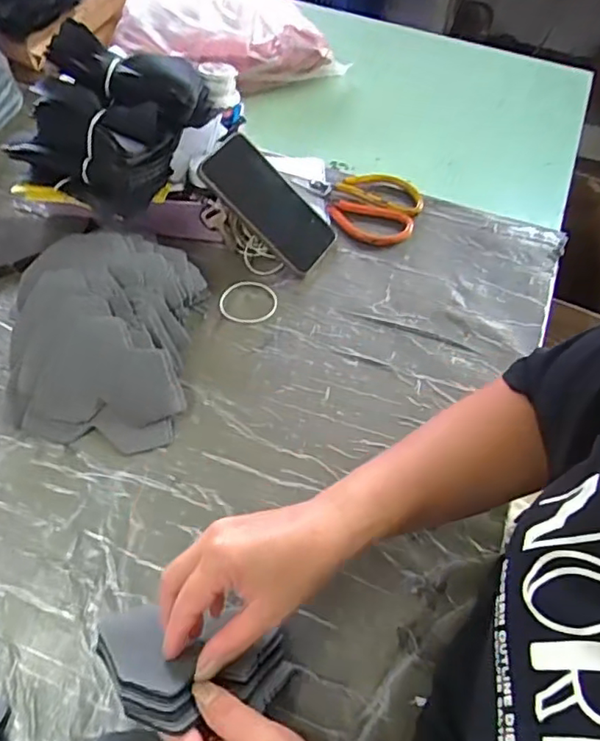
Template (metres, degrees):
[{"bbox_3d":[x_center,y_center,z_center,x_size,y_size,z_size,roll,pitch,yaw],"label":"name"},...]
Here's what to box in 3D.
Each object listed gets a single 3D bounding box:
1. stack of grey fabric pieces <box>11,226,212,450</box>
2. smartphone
[{"bbox_3d":[-0.187,-0.037,0.539,0.170,0.062,0.222,6,58,0],"label":"stack of grey fabric pieces"},{"bbox_3d":[-0.030,-0.180,0.619,0.154,0.013,0.074,43,68,-19],"label":"smartphone"}]

